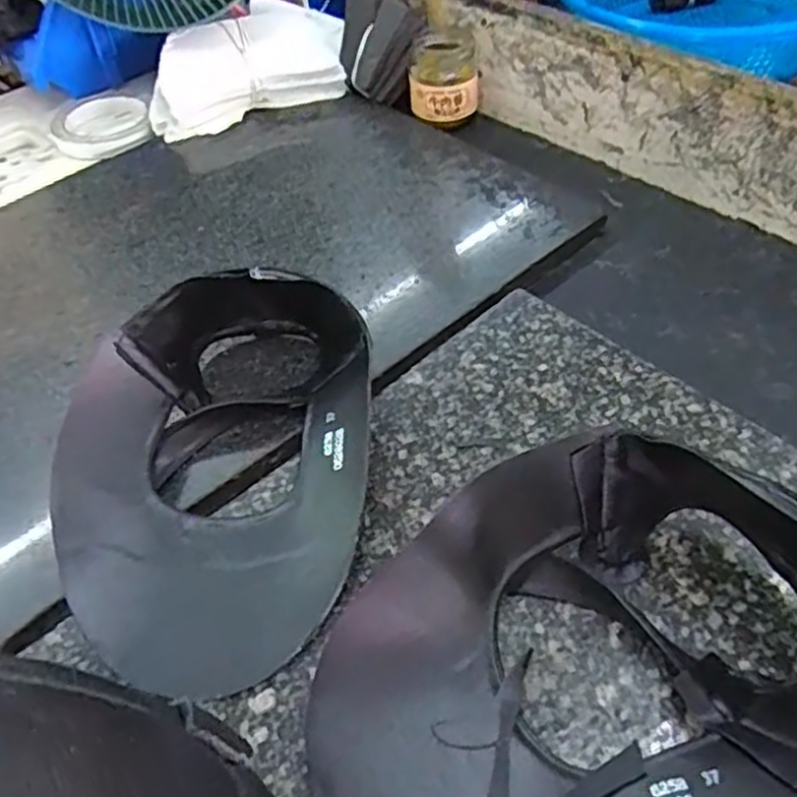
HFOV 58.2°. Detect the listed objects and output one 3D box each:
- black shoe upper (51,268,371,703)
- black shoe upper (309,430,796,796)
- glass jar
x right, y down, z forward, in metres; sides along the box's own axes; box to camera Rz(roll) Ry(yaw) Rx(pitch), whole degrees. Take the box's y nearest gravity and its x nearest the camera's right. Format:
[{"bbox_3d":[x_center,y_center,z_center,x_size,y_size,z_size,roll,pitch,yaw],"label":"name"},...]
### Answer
[{"bbox_3d":[-0.091,0.022,0.374,0.152,0.062,0.211,2,49,6],"label":"black shoe upper"},{"bbox_3d":[0.076,0.101,0.280,0.223,0.065,0.156,-27,52,-18],"label":"black shoe upper"},{"bbox_3d":[0.038,-0.289,0.640,0.064,0.051,0.064,-28,52,-19],"label":"glass jar"}]

